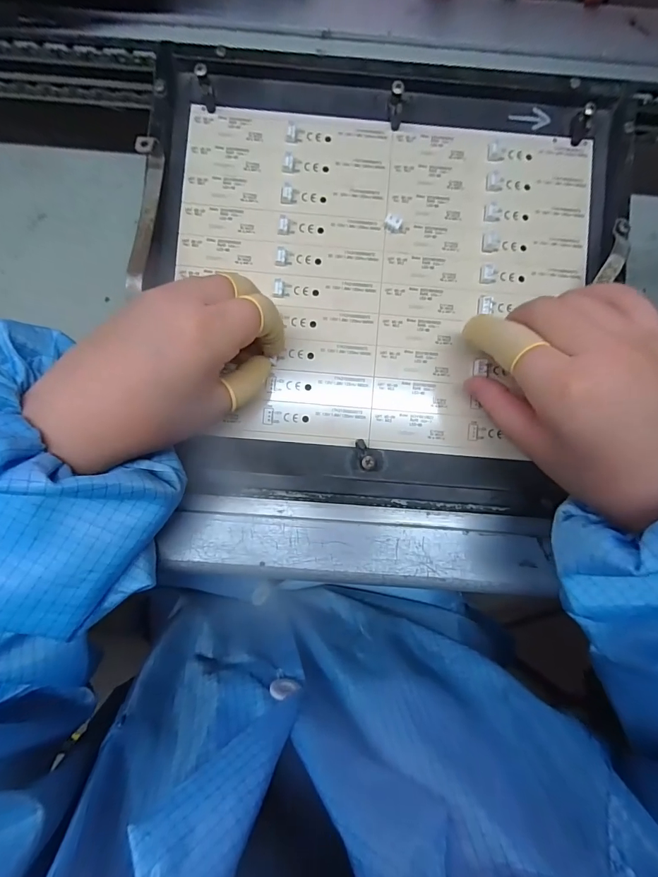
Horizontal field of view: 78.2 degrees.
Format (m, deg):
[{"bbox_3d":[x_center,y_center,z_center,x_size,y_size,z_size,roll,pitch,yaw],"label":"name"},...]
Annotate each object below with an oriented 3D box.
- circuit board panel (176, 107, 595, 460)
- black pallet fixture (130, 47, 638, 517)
[{"bbox_3d":[0.032,-0.098,0.258,0.252,0.008,0.207,4,88,0],"label":"circuit board panel"},{"bbox_3d":[0.031,-0.094,0.252,0.284,0.020,0.270,5,88,0],"label":"black pallet fixture"}]

